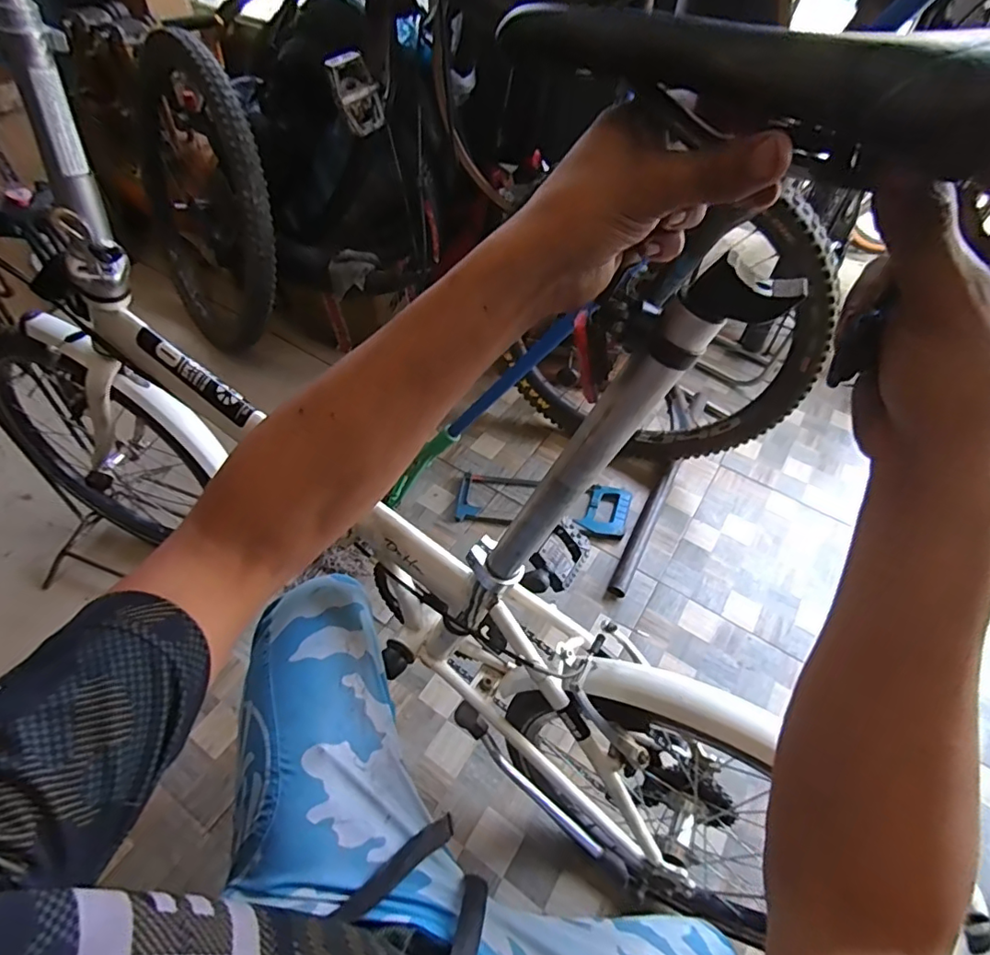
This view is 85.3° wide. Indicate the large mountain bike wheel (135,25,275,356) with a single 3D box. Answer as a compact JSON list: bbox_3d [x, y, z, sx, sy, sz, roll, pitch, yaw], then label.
[{"bbox_3d":[-0.721,-0.686,1.293,0.095,0.632,0.709,-23,61,-40],"label":"large mountain bike wheel"}]

